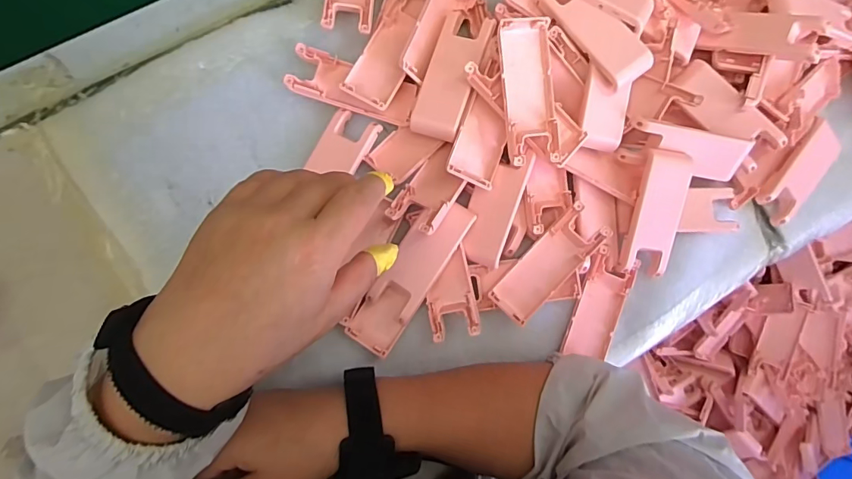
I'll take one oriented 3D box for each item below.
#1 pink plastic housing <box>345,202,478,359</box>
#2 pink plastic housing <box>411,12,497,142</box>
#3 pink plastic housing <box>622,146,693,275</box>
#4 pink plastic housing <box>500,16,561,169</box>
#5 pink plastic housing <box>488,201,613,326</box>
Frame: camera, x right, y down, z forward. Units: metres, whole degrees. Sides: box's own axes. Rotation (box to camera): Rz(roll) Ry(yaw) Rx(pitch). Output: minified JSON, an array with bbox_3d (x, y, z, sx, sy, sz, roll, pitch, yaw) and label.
[{"bbox_3d":[-0.013,0.027,0.357,0.039,0.026,0.128,34,82,-3],"label":"pink plastic housing"},{"bbox_3d":[0.020,-0.127,0.359,0.039,0.024,0.097,19,83,-5],"label":"pink plastic housing"},{"bbox_3d":[0.188,-0.021,0.372,0.039,0.007,0.099,10,102,-3],"label":"pink plastic housing"},{"bbox_3d":[0.077,-0.110,0.339,0.039,0.008,0.102,-7,96,-12],"label":"pink plastic housing"},{"bbox_3d":[0.099,0.020,0.369,0.102,0.012,0.043,-43,94,3],"label":"pink plastic housing"}]

